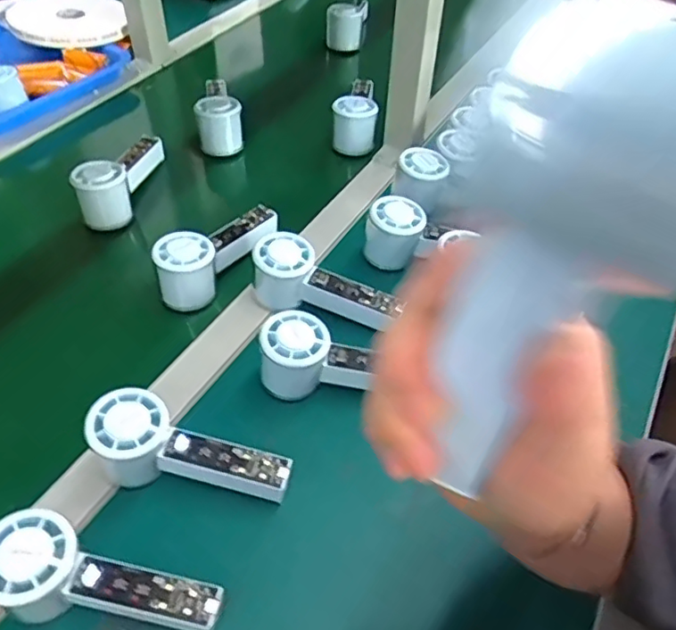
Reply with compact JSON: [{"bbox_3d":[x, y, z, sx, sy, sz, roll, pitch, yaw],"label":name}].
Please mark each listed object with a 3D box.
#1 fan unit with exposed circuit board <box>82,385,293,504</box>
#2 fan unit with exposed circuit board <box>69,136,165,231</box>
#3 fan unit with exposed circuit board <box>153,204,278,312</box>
[{"bbox_3d":[-0.112,0.105,0.448,0.150,0.062,0.058,10,49,7],"label":"fan unit with exposed circuit board"},{"bbox_3d":[-0.252,-0.167,0.689,0.065,0.063,0.146,7,48,4],"label":"fan unit with exposed circuit board"},{"bbox_3d":[-0.126,-0.073,0.611,0.061,0.056,0.155,27,53,20],"label":"fan unit with exposed circuit board"}]

